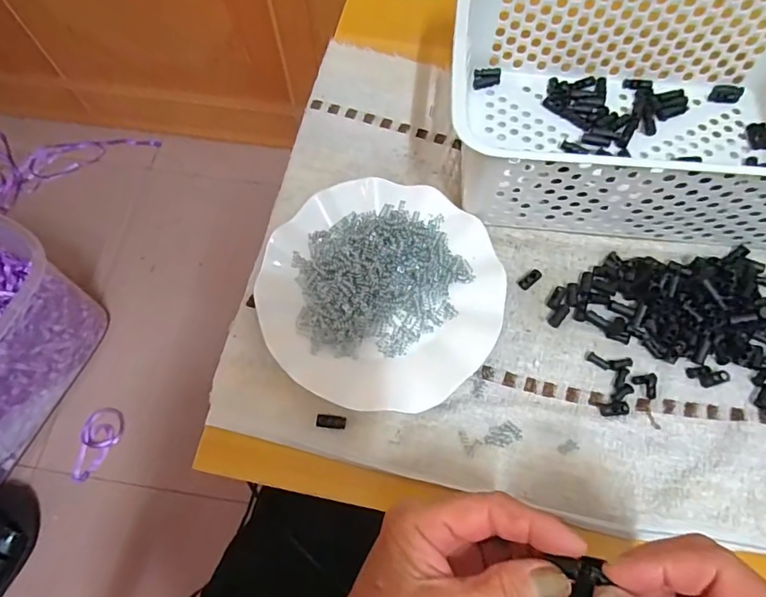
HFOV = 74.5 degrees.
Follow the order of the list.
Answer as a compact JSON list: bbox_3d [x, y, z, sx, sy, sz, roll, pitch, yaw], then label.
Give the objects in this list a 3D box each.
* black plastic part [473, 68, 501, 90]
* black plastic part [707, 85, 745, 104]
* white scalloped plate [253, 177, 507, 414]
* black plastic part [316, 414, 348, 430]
[{"bbox_3d":[0.100,-0.209,0.481,0.026,0.006,0.021,0,69,0],"label":"black plastic part"},{"bbox_3d":[0.323,-0.192,0.474,0.028,0.010,0.016,12,69,4],"label":"black plastic part"},{"bbox_3d":[-0.002,-0.007,0.391,0.177,0.023,0.179,0,69,0],"label":"white scalloped plate"},{"bbox_3d":[-0.037,0.089,0.362,0.021,0.004,0.009,6,69,2],"label":"black plastic part"}]

